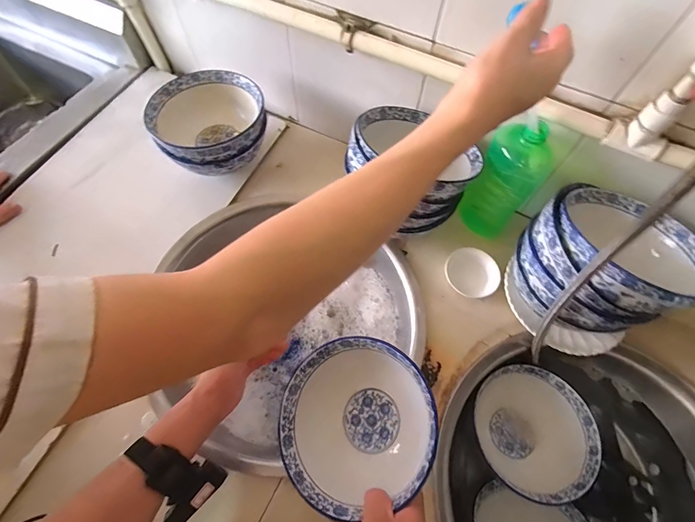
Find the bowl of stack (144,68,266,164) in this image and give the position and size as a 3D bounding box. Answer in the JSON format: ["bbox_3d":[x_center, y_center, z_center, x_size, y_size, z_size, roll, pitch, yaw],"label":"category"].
[{"bbox_3d":[-0.244,-0.246,0.659,0.189,0.100,0.184,0,65,-1],"label":"bowl of stack"}]

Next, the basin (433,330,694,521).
[{"bbox_3d":[0.364,0.373,0.552,0.478,0.149,0.419,18,66,7],"label":"basin"}]

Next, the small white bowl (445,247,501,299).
[{"bbox_3d":[0.220,0.021,0.627,0.092,0.023,0.081,33,68,13],"label":"small white bowl"}]

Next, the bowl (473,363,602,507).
[{"bbox_3d":[0.312,0.285,0.607,0.181,0.090,0.201,3,65,0],"label":"bowl"}]

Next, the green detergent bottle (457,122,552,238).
[{"bbox_3d":[0.261,-0.132,0.591,0.095,0.205,0.076,35,69,14],"label":"green detergent bottle"}]

